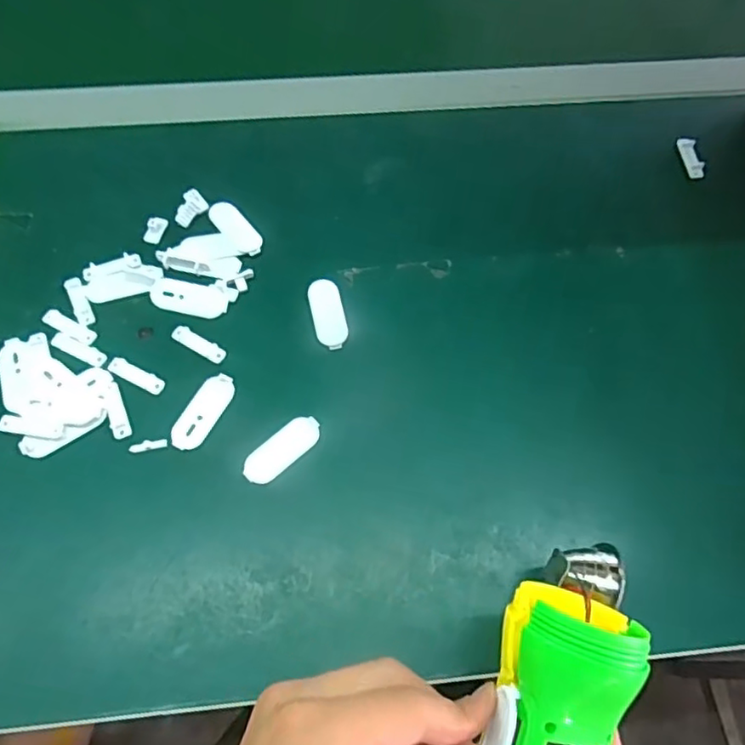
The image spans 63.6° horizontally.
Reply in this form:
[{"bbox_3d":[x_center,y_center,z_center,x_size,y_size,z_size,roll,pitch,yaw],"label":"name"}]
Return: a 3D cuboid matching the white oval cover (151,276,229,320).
[{"bbox_3d":[-0.117,-0.048,0.385,0.048,0.005,0.022,13,65,5],"label":"white oval cover"}]

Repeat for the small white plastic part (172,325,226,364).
[{"bbox_3d":[-0.109,-0.018,0.376,0.037,0.004,0.011,28,67,11],"label":"small white plastic part"}]

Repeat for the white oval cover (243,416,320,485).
[{"bbox_3d":[-0.052,0.044,0.349,0.050,0.004,0.021,-41,72,-18],"label":"white oval cover"}]

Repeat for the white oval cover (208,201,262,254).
[{"bbox_3d":[-0.093,-0.099,0.408,0.019,0.004,0.050,-37,71,-17],"label":"white oval cover"}]

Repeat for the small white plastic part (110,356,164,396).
[{"bbox_3d":[-0.144,0.001,0.365,0.038,0.004,0.011,25,67,10],"label":"small white plastic part"}]

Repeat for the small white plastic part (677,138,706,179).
[{"bbox_3d":[0.239,-0.161,0.450,0.012,0.006,0.037,-4,65,-3],"label":"small white plastic part"}]

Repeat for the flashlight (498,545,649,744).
[{"bbox_3d":[0.061,0.159,0.240,0.051,0.063,0.186,19,76,7],"label":"flashlight"}]

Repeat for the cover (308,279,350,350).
[{"bbox_3d":[-0.028,-0.039,0.389,0.021,0.004,0.050,-12,66,-7],"label":"cover"}]

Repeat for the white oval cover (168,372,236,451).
[{"bbox_3d":[-0.101,0.023,0.358,0.021,0.004,0.050,25,67,10],"label":"white oval cover"}]

